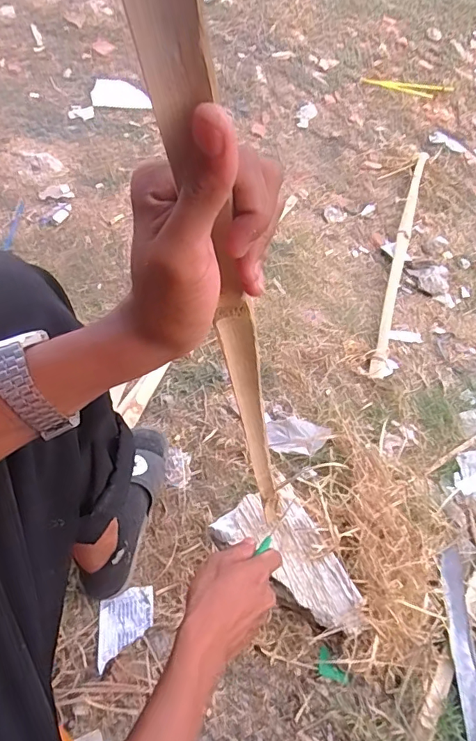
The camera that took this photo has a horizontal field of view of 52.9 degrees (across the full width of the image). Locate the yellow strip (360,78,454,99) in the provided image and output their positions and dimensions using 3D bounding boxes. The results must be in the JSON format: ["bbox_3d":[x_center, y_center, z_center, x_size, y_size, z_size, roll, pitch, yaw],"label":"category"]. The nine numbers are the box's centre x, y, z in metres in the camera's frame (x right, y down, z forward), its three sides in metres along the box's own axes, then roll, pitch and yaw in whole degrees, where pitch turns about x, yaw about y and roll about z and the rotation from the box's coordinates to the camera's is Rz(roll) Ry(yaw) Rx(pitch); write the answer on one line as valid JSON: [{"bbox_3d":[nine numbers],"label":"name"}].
[{"bbox_3d":[0.516,-0.852,1.448,0.282,0.011,0.066,4,57,-4],"label":"yellow strip"}]

